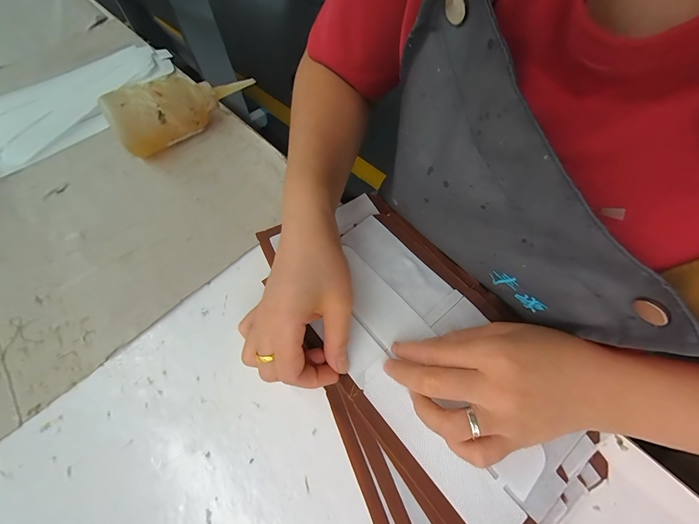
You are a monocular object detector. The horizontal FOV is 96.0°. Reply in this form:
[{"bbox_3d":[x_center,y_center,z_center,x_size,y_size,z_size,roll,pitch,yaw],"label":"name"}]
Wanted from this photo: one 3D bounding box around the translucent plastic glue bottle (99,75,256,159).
[{"bbox_3d":[-0.184,-0.177,0.355,0.152,0.069,0.034,-37,65,-15],"label":"translucent plastic glue bottle"}]

